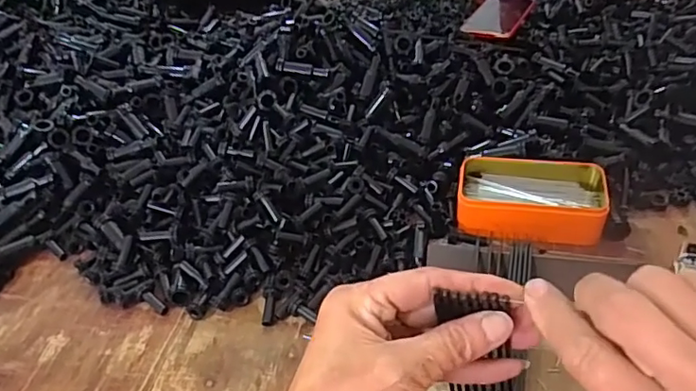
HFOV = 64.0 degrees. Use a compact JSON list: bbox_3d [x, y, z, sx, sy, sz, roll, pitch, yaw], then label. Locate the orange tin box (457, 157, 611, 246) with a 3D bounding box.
[{"bbox_3d":[0.190,0.004,0.582,0.144,0.040,0.090,2,43,9],"label":"orange tin box"}]

